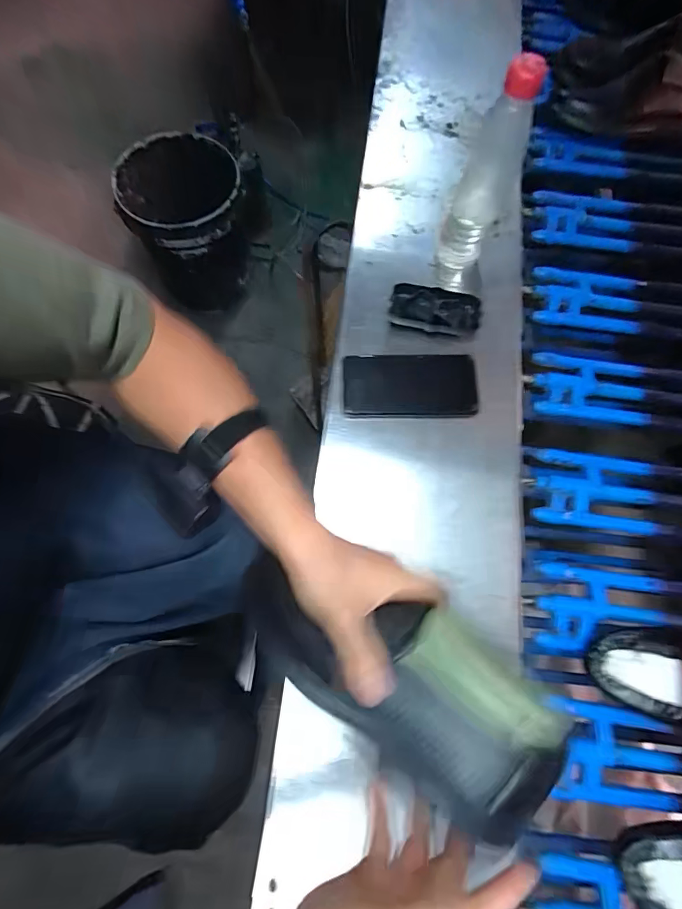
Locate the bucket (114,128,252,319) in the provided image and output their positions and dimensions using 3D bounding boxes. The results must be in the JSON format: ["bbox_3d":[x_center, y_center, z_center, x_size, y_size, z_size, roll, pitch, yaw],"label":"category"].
[{"bbox_3d":[-0.406,-0.625,1.213,0.299,0.327,0.306,-16,73,-6],"label":"bucket"}]

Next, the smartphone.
[{"bbox_3d":[0.083,-0.081,0.519,0.158,0.016,0.077,-1,72,-1],"label":"smartphone"}]

